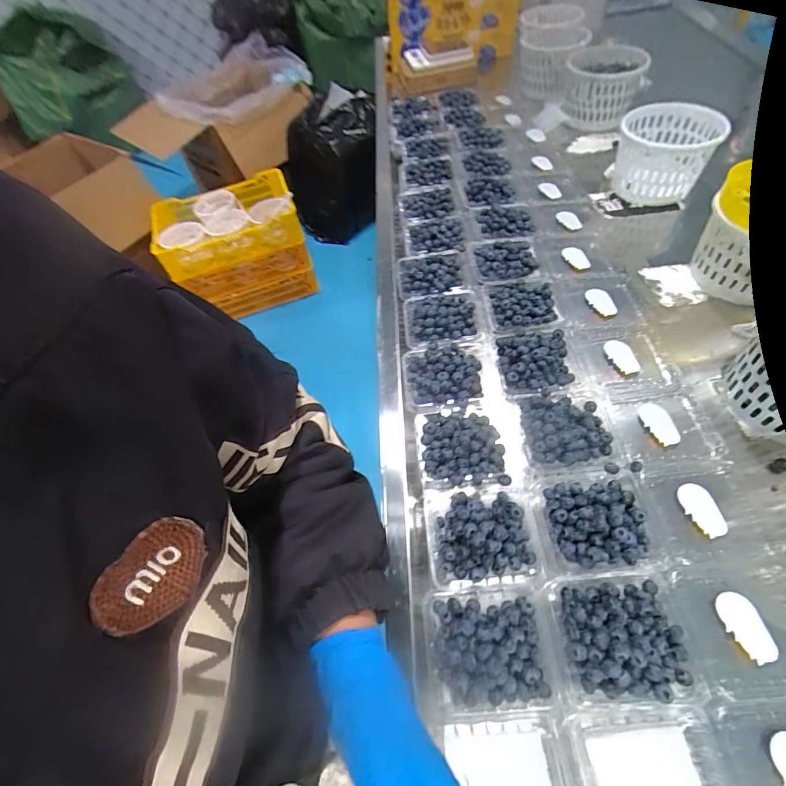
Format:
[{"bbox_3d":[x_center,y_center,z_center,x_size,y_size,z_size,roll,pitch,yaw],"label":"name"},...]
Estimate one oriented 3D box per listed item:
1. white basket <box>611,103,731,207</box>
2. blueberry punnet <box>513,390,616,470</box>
[{"bbox_3d":[0.544,-0.479,0.841,0.166,0.134,0.200,23,62,21],"label":"white basket"},{"bbox_3d":[0.228,0.041,0.532,0.120,0.038,0.110,-6,55,-3],"label":"blueberry punnet"}]

